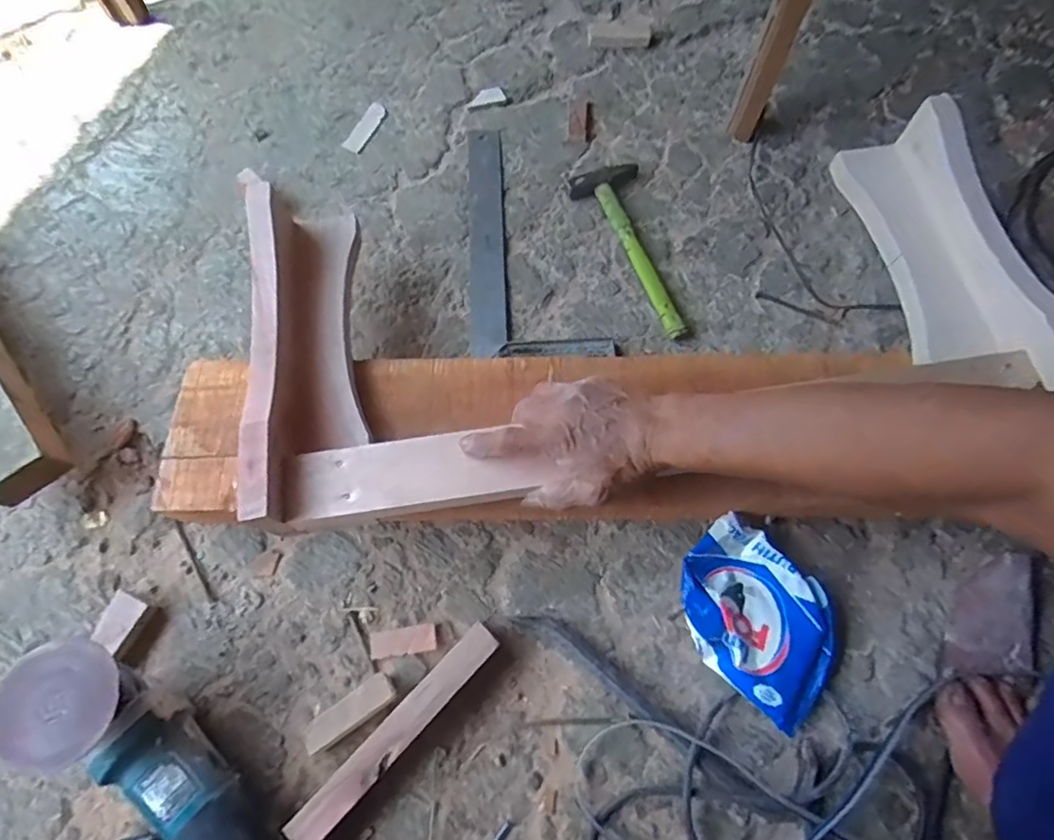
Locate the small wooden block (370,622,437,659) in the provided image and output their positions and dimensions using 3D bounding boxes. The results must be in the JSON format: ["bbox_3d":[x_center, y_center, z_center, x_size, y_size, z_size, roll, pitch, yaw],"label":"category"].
[{"bbox_3d":[-0.117,0.208,0.553,0.061,0.007,0.024,-9,71,-3],"label":"small wooden block"}]

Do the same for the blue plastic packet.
[{"bbox_3d":[0.210,0.180,0.539,0.156,0.041,0.119,42,76,13],"label":"blue plastic packet"}]

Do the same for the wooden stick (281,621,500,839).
[{"bbox_3d":[-0.110,0.270,0.513,0.028,0.043,0.217,42,75,14],"label":"wooden stick"}]

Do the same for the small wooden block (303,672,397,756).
[{"bbox_3d":[-0.157,0.261,0.523,0.085,0.037,0.028,-33,74,-11],"label":"small wooden block"}]

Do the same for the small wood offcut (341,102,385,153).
[{"bbox_3d":[-0.210,-0.381,0.762,0.026,0.005,0.077,26,73,9],"label":"small wood offcut"}]

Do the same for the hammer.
[{"bbox_3d":[0.141,-0.208,0.689,0.082,0.020,0.240,-27,73,-9],"label":"hammer"}]

